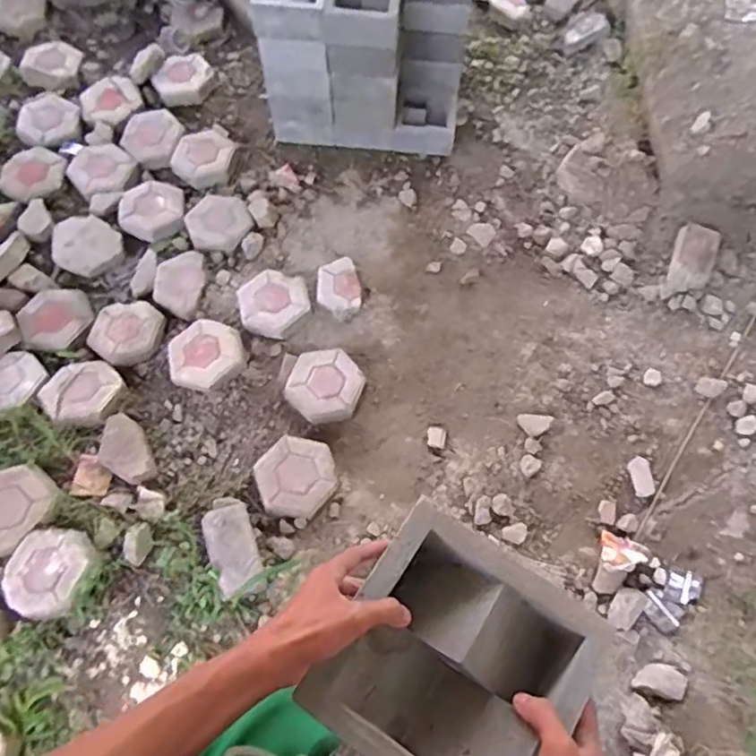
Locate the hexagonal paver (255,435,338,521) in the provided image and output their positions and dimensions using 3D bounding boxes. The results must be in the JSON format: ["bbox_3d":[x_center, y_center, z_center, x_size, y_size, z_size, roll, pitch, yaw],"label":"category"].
[{"bbox_3d":[-0.212,0.255,1.580,0.204,0.050,0.214,-17,67,-6],"label":"hexagonal paver"}]

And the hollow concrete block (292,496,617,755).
[{"bbox_3d":[0.068,0.242,0.523,0.193,0.074,0.195,31,70,14],"label":"hollow concrete block"}]

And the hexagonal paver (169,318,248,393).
[{"bbox_3d":[-0.484,-0.067,1.718,0.220,0.047,0.198,-36,70,-13],"label":"hexagonal paver"}]

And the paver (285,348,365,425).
[{"bbox_3d":[-0.148,0.024,1.715,0.201,0.076,0.207,42,73,18],"label":"paver"}]

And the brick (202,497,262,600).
[{"bbox_3d":[-0.349,0.388,1.450,0.103,0.056,0.225,-21,67,-8],"label":"brick"}]

